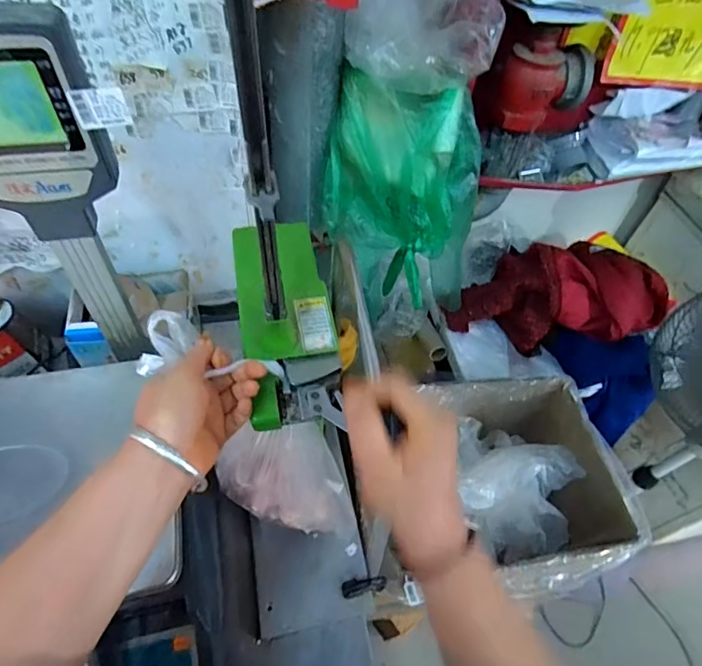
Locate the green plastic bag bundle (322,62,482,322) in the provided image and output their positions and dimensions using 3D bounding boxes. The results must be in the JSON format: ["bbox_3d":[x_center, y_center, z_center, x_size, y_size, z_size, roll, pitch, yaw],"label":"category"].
[{"bbox_3d":[0.094,-0.216,0.845,0.270,0.424,0.160,18,54,8],"label":"green plastic bag bundle"}]

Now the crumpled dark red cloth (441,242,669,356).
[{"bbox_3d":[0.461,-0.093,1.096,0.467,0.169,0.237,-4,52,13],"label":"crumpled dark red cloth"}]

